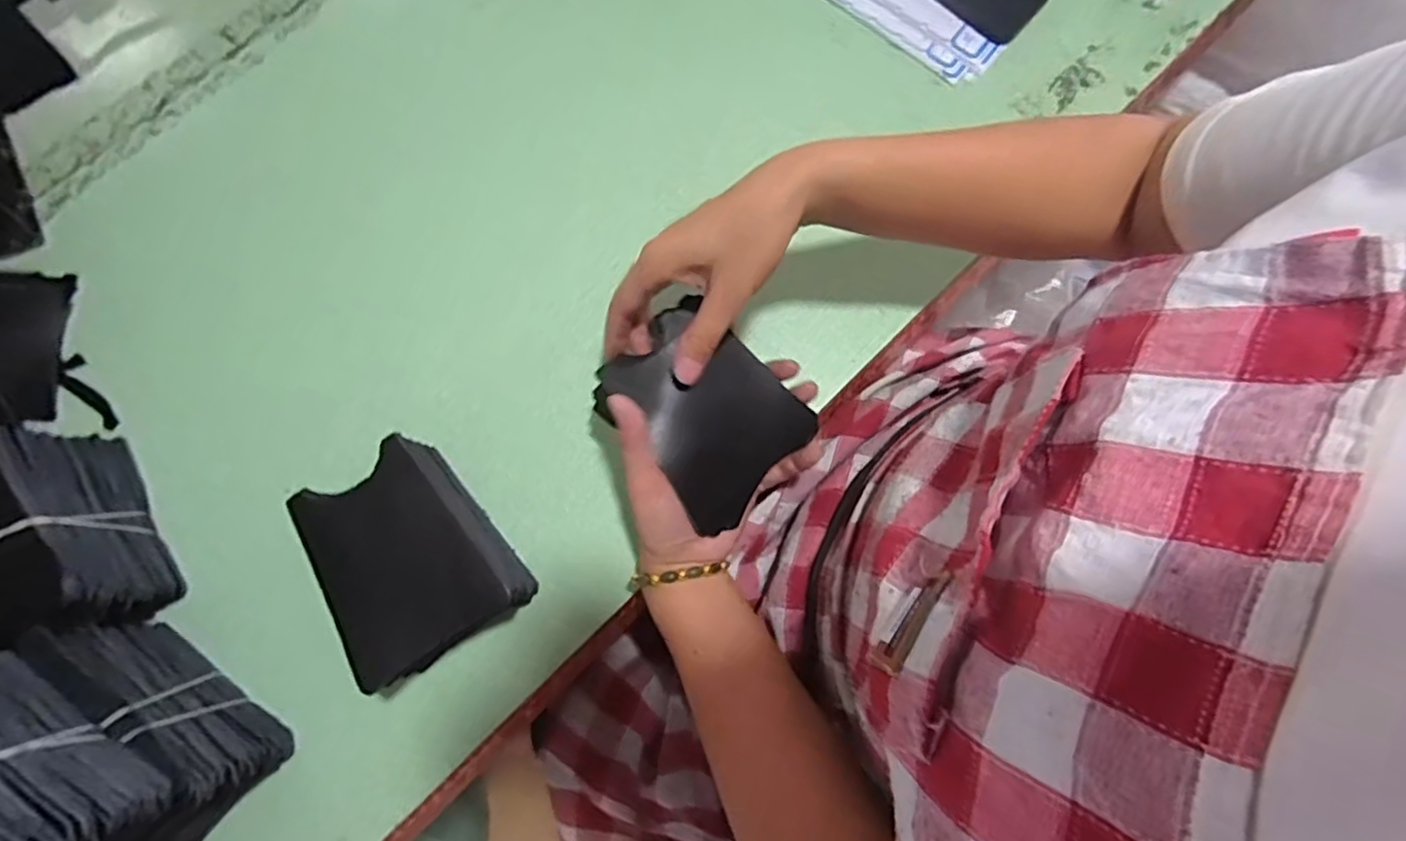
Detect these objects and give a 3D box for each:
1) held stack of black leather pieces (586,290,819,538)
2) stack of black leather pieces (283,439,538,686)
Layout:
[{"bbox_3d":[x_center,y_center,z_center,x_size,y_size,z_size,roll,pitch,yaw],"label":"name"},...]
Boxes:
[{"bbox_3d":[0.000,-0.007,0.418,0.093,0.031,0.115,-46,109,-9],"label":"held stack of black leather pieces"},{"bbox_3d":[-0.181,0.086,0.418,0.091,0.070,0.123,-36,81,-7],"label":"stack of black leather pieces"}]

